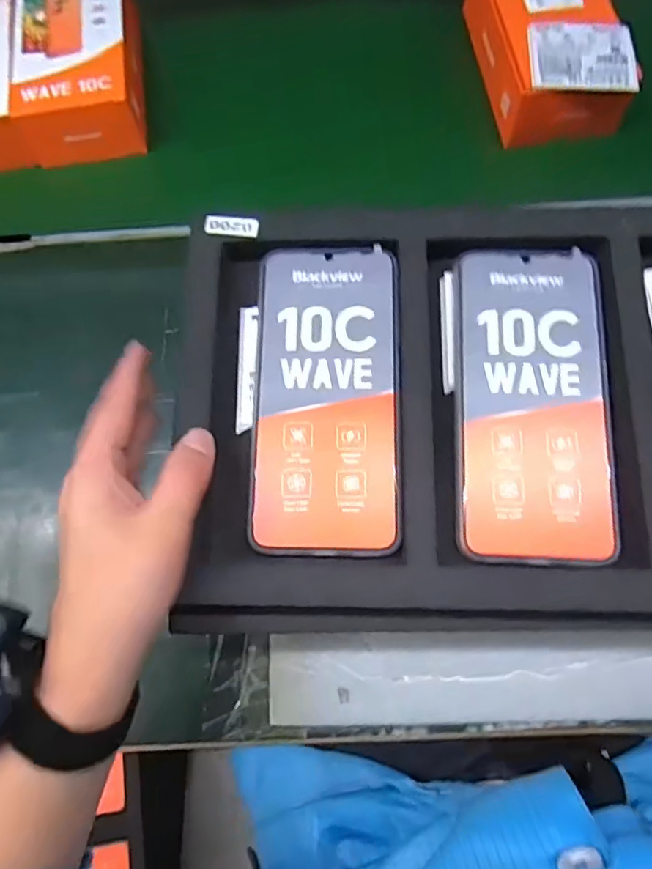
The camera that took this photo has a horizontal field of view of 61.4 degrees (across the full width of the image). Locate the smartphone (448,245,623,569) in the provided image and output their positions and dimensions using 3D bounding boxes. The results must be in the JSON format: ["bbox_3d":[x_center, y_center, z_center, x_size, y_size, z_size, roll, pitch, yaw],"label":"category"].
[{"bbox_3d":[0.111,-0.022,0.294,0.079,0.015,0.172,2,70,4],"label":"smartphone"}]

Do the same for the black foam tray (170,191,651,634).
[{"bbox_3d":[0.167,-0.023,0.293,0.471,0.033,0.231,-1,70,2],"label":"black foam tray"}]

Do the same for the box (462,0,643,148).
[{"bbox_3d":[0.199,-0.366,0.504,0.109,0.053,0.196,-5,69,1],"label":"box"}]

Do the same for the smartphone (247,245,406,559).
[{"bbox_3d":[0.001,-0.023,0.301,0.080,0.005,0.173,0,76,3],"label":"smartphone"}]

